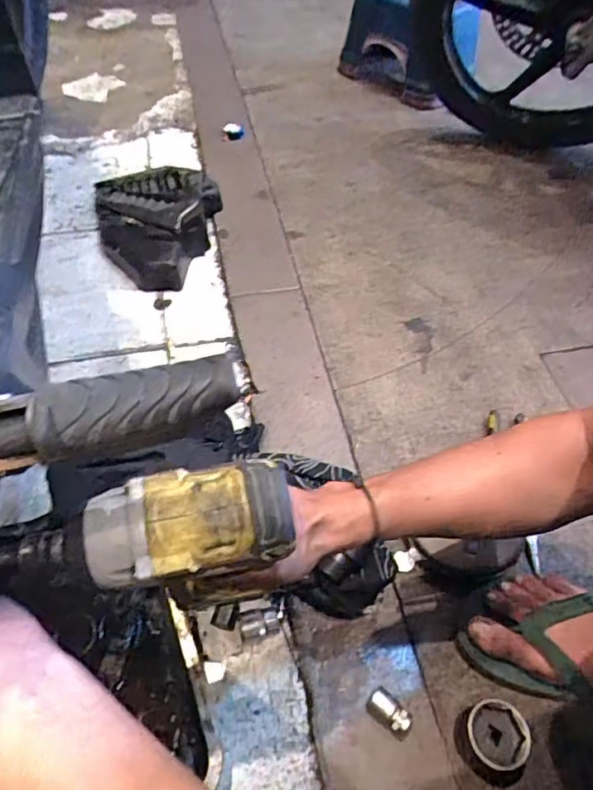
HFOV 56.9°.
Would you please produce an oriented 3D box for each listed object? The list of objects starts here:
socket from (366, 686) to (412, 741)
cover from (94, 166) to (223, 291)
[{"bbox_3d":[0.087,0.293,0.505,0.026,0.023,0.045,-38,63,-26],"label":"socket"},{"bbox_3d":[-0.226,-0.300,0.913,0.208,0.067,0.288,-12,54,-11],"label":"cover"}]

